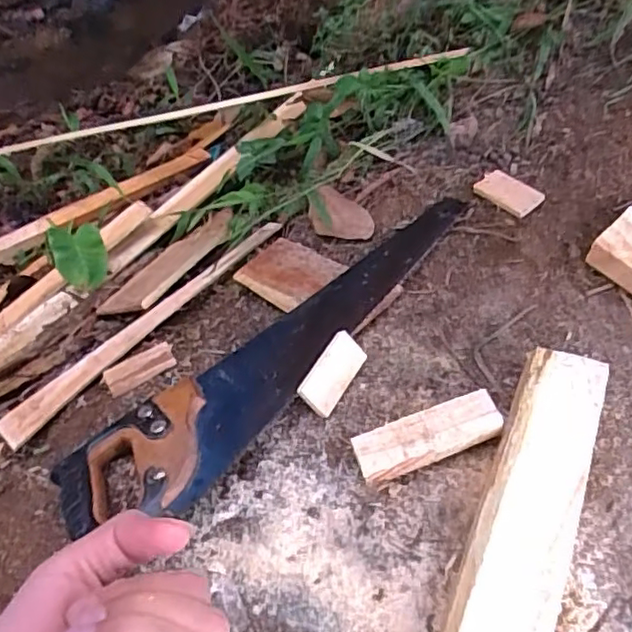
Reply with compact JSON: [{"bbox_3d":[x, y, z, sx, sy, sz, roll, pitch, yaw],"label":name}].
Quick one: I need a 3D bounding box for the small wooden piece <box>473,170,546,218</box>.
[{"bbox_3d":[0.212,-0.138,0.700,0.042,0.007,0.080,-37,46,-8],"label":"small wooden piece"}]

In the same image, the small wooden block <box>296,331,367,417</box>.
[{"bbox_3d":[0.016,0.051,0.564,0.039,0.008,0.075,45,61,-14],"label":"small wooden block"}]

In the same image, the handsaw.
[{"bbox_3d":[-0.012,0.031,0.596,0.487,0.033,0.115,-33,53,-24],"label":"handsaw"}]

